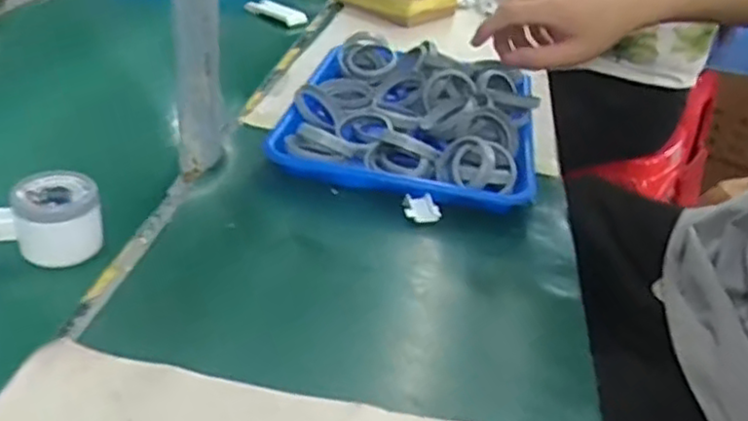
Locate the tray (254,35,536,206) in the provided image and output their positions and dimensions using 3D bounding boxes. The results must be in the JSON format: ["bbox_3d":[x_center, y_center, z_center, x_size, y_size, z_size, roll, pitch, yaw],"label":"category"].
[{"bbox_3d":[0.047,-0.106,0.749,0.246,0.047,0.313,10,30,7],"label":"tray"}]

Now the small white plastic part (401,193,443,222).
[{"bbox_3d":[0.043,-0.002,0.619,0.031,0.013,0.024,-3,31,-15],"label":"small white plastic part"}]

